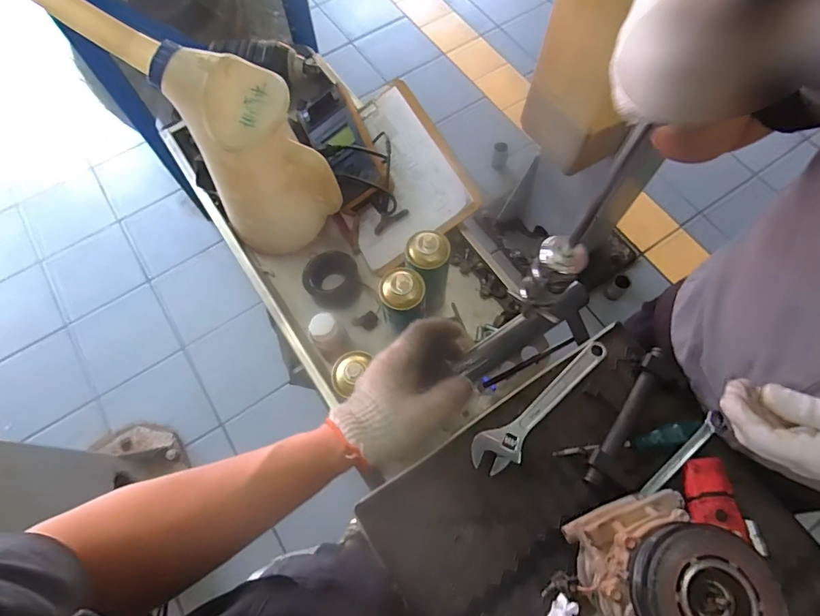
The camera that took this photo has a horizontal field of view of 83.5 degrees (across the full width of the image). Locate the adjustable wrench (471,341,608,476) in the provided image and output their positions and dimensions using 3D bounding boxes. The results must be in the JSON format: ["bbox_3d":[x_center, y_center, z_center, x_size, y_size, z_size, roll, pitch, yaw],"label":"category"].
[{"bbox_3d":[0.183,0.133,0.628,0.243,0.014,0.052,-38,73,-13],"label":"adjustable wrench"}]

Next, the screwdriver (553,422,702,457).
[{"bbox_3d":[0.285,0.174,0.589,0.183,0.026,0.025,-11,69,-4],"label":"screwdriver"}]

